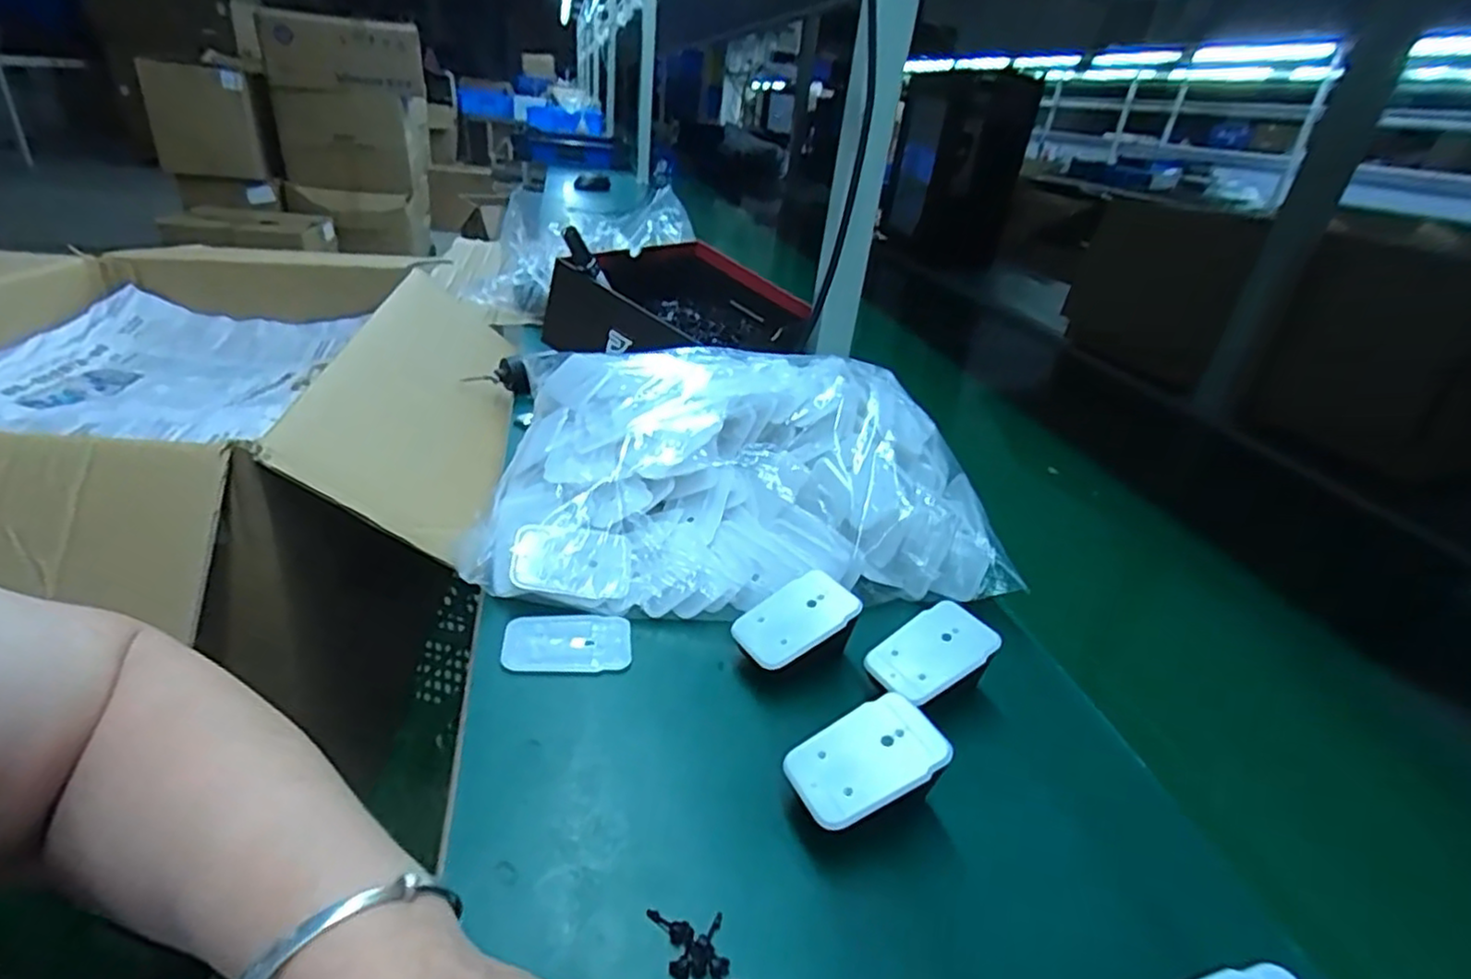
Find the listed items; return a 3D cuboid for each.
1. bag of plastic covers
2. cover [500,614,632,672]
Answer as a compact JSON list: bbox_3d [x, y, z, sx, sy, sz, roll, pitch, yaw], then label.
[{"bbox_3d":[0.002,-0.022,0.524,0.340,0.112,0.253,3,30,-6],"label":"bag of plastic covers"},{"bbox_3d":[-0.097,0.089,0.403,0.071,0.007,0.043,2,30,-7],"label":"cover"}]

